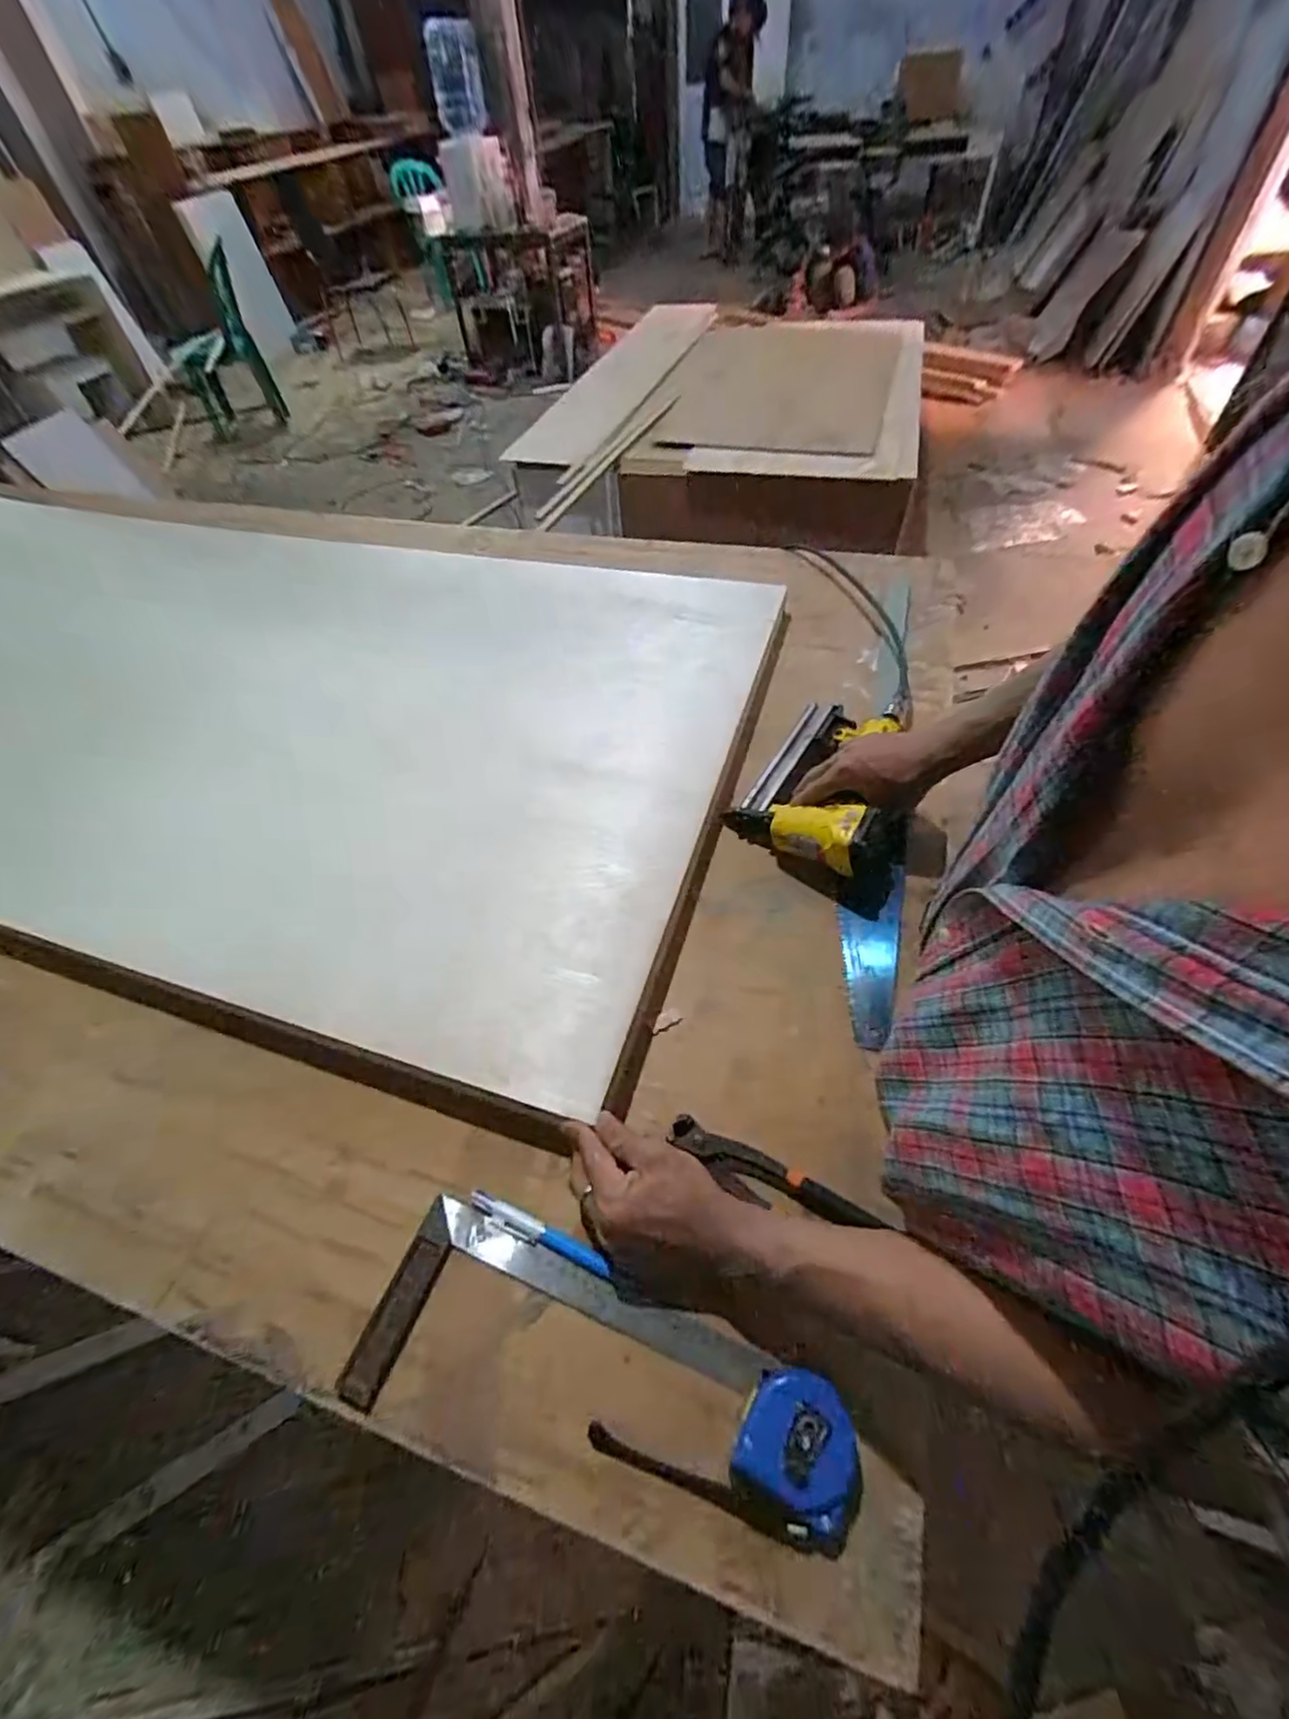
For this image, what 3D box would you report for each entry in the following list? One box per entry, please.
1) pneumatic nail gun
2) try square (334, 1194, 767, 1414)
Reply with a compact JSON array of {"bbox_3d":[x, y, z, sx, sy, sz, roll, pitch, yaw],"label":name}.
[{"bbox_3d":[0.218,-0.091,0.692,0.174,0.086,0.222,28,59,17],"label":"pneumatic nail gun"},{"bbox_3d":[-0.065,0.348,0.429,0.263,0.021,0.127,15,56,15],"label":"try square"}]

